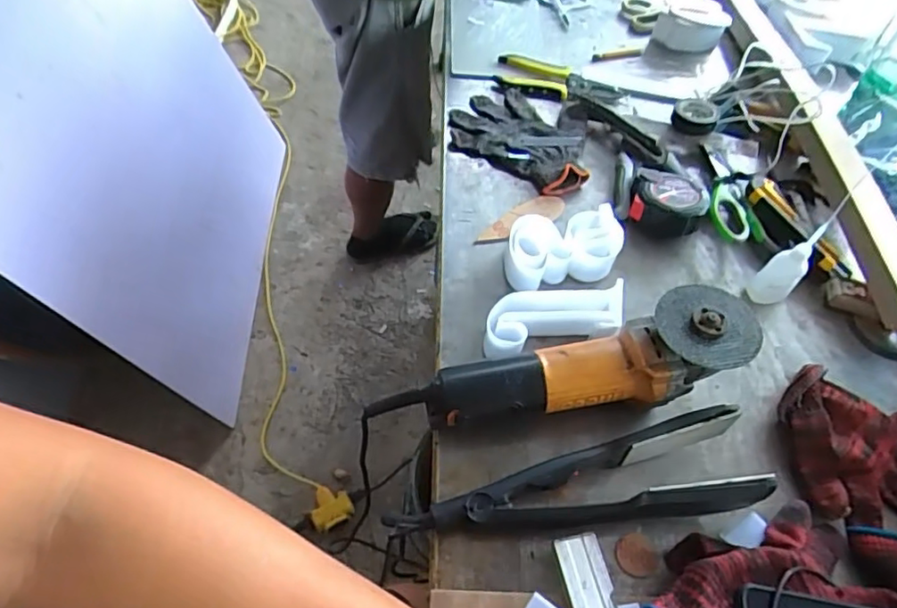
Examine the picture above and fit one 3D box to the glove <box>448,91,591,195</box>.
[{"bbox_3d":[0.099,-0.215,0.768,0.184,0.018,0.145,28,58,15],"label":"glove"}]

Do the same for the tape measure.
[{"bbox_3d":[0.254,-0.118,0.701,0.088,0.036,0.078,25,57,13],"label":"tape measure"}]

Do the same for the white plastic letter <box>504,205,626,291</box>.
[{"bbox_3d":[0.121,-0.057,0.641,0.132,0.042,0.090,-17,58,-15],"label":"white plastic letter"}]

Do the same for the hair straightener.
[{"bbox_3d":[0.101,0.143,0.489,0.294,0.049,0.072,-4,55,-7],"label":"hair straightener"}]

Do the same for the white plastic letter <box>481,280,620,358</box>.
[{"bbox_3d":[0.105,0.019,0.592,0.148,0.043,0.065,-11,57,-11],"label":"white plastic letter"}]

